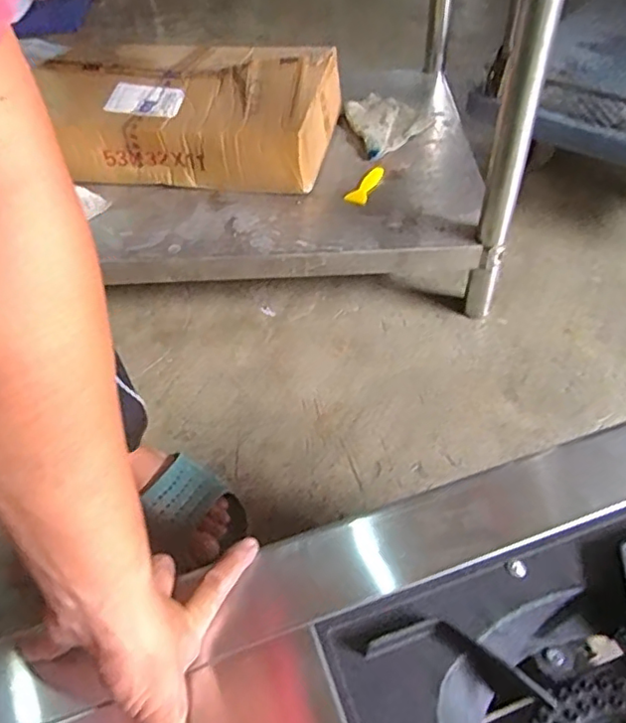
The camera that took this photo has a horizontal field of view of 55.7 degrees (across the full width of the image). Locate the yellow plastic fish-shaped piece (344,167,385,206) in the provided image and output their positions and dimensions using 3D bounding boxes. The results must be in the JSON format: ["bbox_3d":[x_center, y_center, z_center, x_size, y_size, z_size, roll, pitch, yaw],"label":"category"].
[{"bbox_3d":[0.090,-0.306,1.019,0.038,0.006,0.111,15,52,20],"label":"yellow plastic fish-shaped piece"}]

